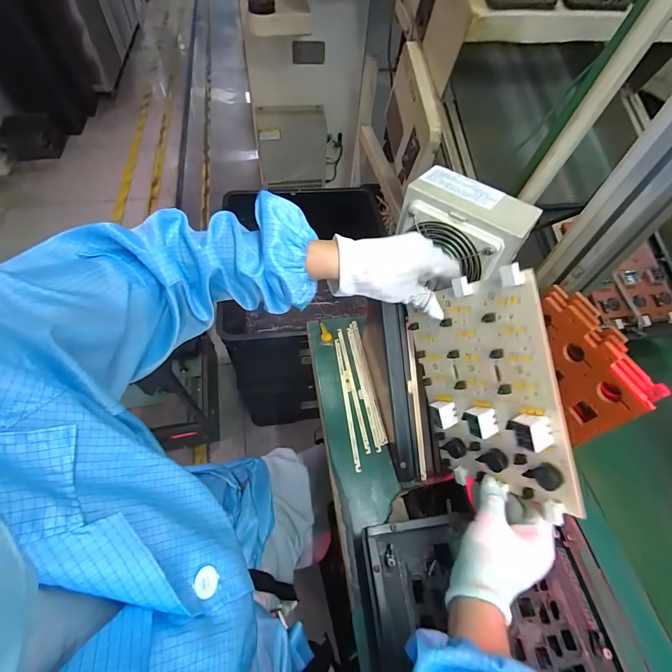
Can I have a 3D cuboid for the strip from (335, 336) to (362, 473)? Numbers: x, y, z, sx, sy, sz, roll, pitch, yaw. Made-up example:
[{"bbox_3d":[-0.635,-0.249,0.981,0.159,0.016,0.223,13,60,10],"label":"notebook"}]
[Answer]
[{"bbox_3d":[0.018,0.097,0.523,0.012,0.008,0.210,-4,56,-7],"label":"strip"}]

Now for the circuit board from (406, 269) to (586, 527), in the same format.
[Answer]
[{"bbox_3d":[0.138,0.055,0.347,0.025,0.155,0.215,-16,94,-27],"label":"circuit board"}]

